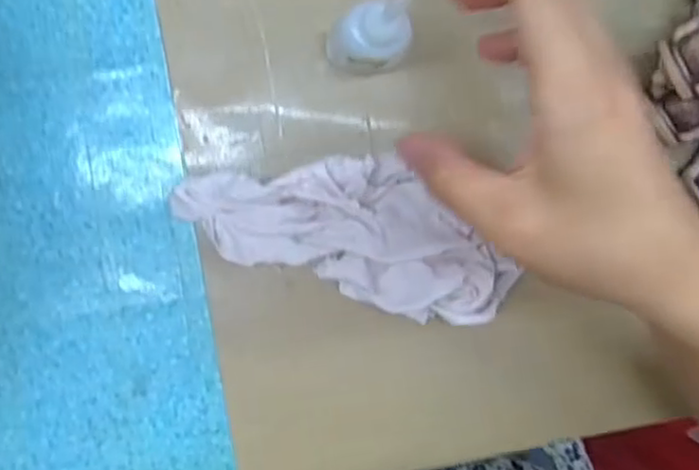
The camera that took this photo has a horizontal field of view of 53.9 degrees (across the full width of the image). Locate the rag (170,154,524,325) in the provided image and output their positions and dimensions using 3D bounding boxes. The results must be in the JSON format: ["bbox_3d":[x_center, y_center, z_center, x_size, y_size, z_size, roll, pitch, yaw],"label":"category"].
[{"bbox_3d":[0.001,-0.004,0.308,0.147,0.025,0.062,19,91,-7],"label":"rag"}]

